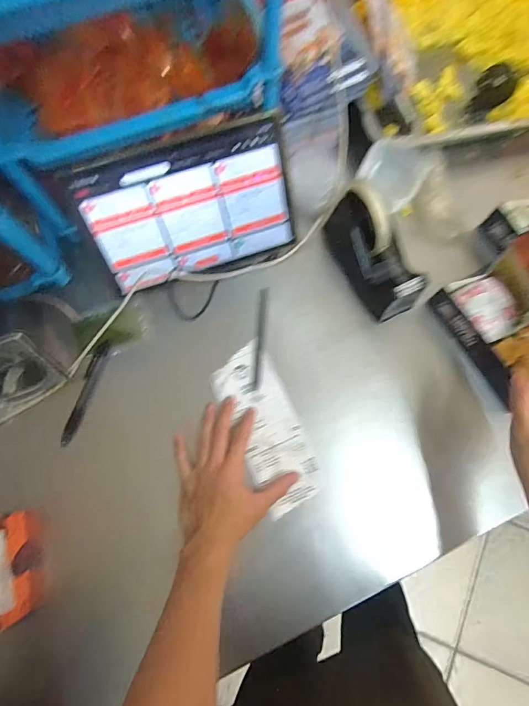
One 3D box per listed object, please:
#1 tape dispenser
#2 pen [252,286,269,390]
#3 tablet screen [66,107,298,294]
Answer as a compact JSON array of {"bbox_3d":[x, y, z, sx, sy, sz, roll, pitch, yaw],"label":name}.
[{"bbox_3d":[0.133,-0.123,0.510,0.053,0.102,0.155,-31,79,-7],"label":"tape dispenser"},{"bbox_3d":[-0.005,-0.020,0.543,0.012,0.011,0.137,4,77,1],"label":"pen"},{"bbox_3d":[-0.084,-0.168,0.495,0.234,0.162,0.008,-17,43,-6],"label":"tablet screen"}]

